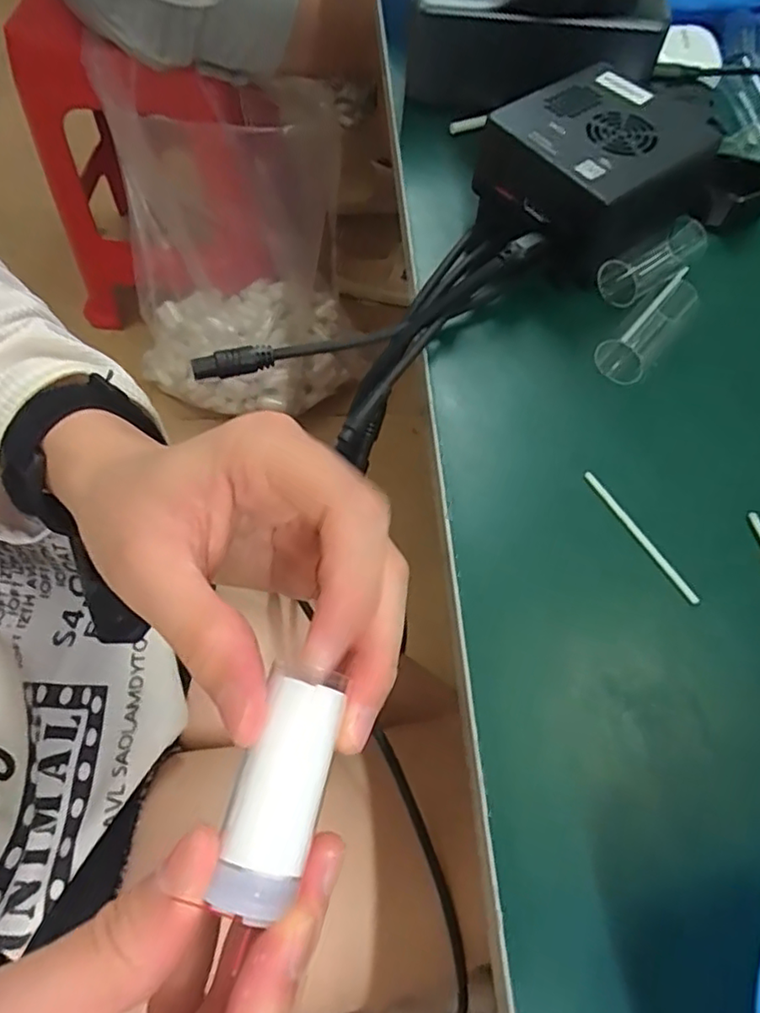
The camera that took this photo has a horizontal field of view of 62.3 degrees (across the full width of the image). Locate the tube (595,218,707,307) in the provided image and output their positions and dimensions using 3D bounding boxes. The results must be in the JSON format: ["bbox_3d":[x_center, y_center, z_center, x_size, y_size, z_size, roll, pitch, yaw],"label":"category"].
[{"bbox_3d":[0.126,-0.113,0.290,0.058,0.019,0.018,-35,69,-18],"label":"tube"}]

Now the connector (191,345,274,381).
[{"bbox_3d":[-0.060,-0.059,0.258,0.033,0.011,0.006,-11,63,-7],"label":"connector"}]

